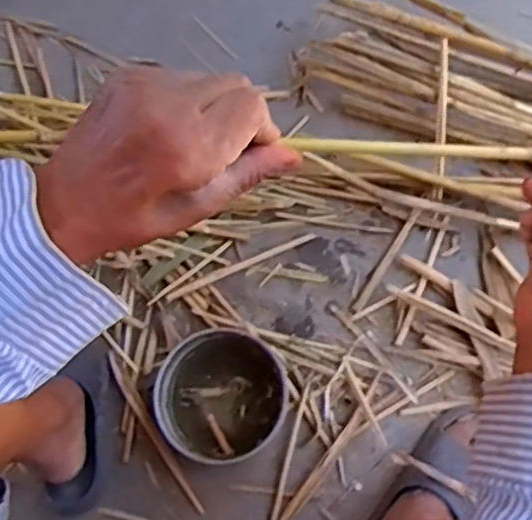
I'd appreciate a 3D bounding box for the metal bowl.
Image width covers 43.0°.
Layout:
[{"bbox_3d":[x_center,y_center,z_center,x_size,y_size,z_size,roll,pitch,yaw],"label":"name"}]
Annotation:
[{"bbox_3d":[-0.059,0.171,0.855,0.161,0.073,0.150,-2,75,6],"label":"metal bowl"}]

